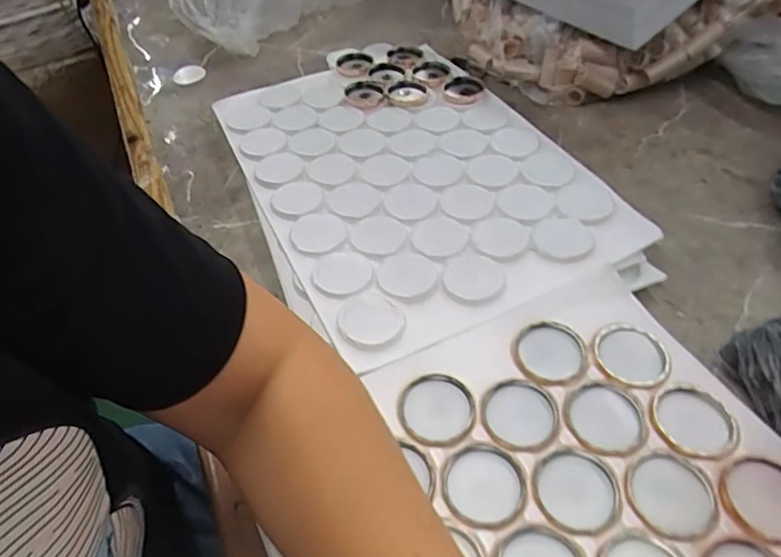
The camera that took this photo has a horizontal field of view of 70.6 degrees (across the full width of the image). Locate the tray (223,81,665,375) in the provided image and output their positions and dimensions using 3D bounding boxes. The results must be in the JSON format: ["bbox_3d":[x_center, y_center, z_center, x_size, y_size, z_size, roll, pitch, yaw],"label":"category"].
[{"bbox_3d":[0.011,-0.115,0.589,0.306,0.039,0.464,-21,49,-14],"label":"tray"}]

